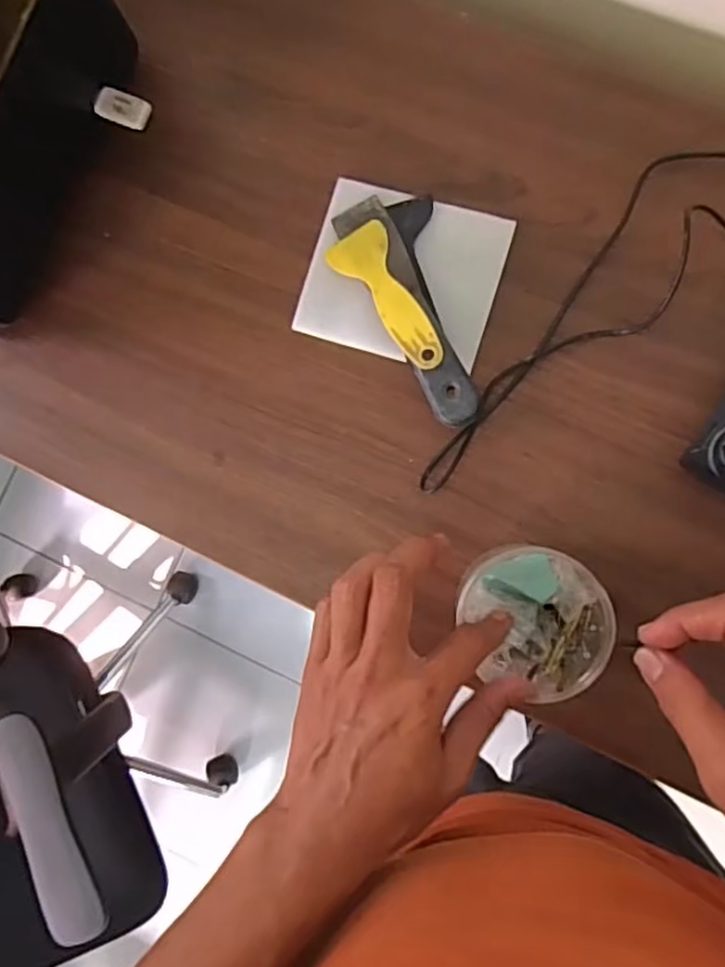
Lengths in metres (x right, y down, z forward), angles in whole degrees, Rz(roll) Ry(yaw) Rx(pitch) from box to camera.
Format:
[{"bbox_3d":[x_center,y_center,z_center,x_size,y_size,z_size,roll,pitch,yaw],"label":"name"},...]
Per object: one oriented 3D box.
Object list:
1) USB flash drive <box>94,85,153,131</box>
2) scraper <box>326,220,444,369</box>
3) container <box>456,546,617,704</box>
[{"bbox_3d":[-0.175,-0.273,0.512,0.036,0.013,0.021,21,90,8],"label":"USB flash drive"},{"bbox_3d":[0.021,-0.134,0.507,0.044,0.006,0.122,-33,72,6],"label":"scraper"},{"bbox_3d":[0.110,0.086,0.433,0.086,0.048,0.101,-22,87,7],"label":"container"}]

